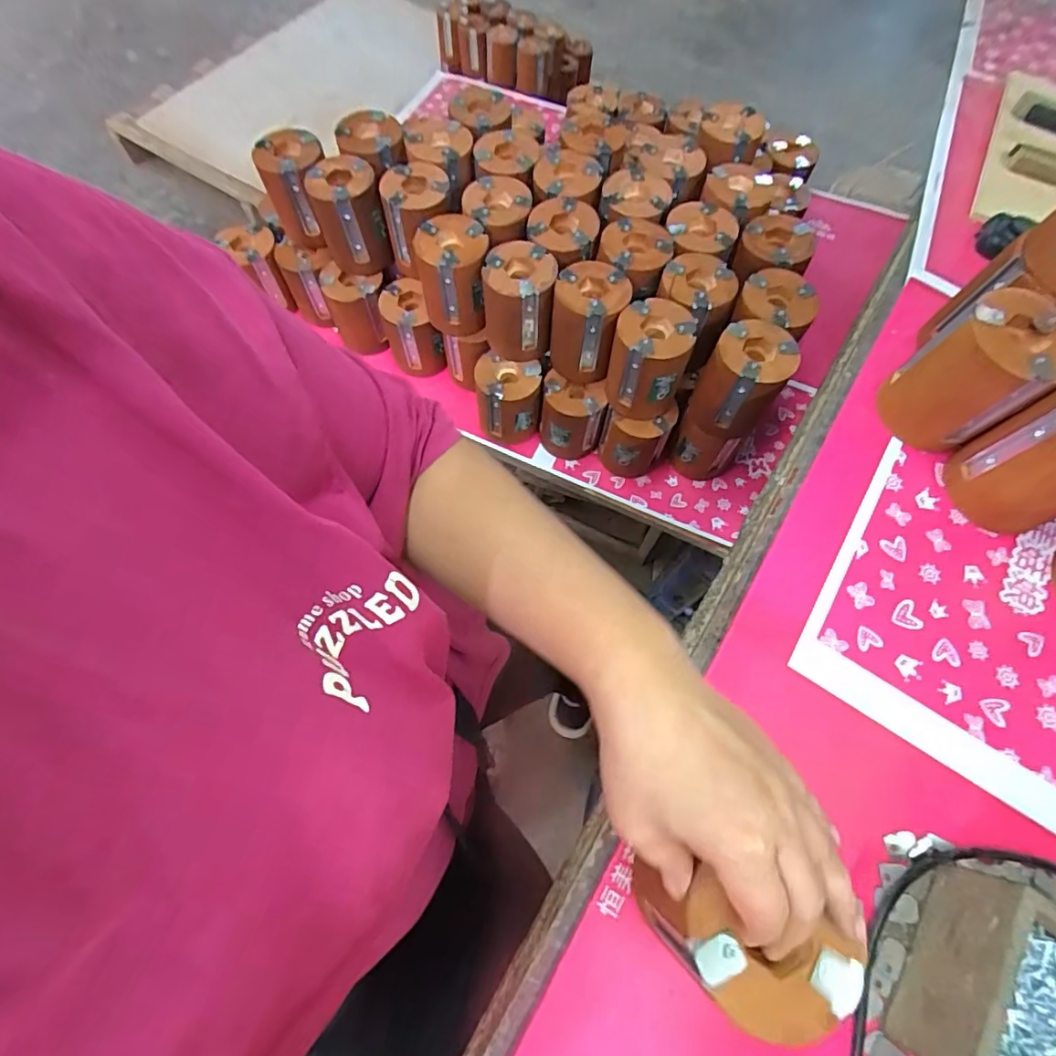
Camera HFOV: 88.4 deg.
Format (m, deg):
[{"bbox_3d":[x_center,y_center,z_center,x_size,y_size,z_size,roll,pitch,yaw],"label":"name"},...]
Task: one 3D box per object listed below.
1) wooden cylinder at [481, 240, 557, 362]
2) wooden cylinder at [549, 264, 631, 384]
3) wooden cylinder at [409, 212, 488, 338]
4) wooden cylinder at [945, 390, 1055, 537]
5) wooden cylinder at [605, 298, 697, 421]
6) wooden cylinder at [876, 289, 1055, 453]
[{"bbox_3d":[-0.011,-0.250,0.614,0.075,0.111,0.071,8,68,1],"label":"wooden cylinder"},{"bbox_3d":[0.066,-0.227,0.606,0.076,0.102,0.080,17,68,5],"label":"wooden cylinder"},{"bbox_3d":[-0.085,-0.288,0.623,0.078,0.099,0.081,-7,68,-5],"label":"wooden cylinder"},{"bbox_3d":[0.378,-0.047,0.392,0.076,0.099,0.077,1,68,-2],"label":"wooden cylinder"},{"bbox_3d":[0.127,-0.180,0.581,0.078,0.096,0.079,12,68,3],"label":"wooden cylinder"},{"bbox_3d":[0.339,-0.117,0.417,0.075,0.103,0.077,1,68,-2],"label":"wooden cylinder"}]

